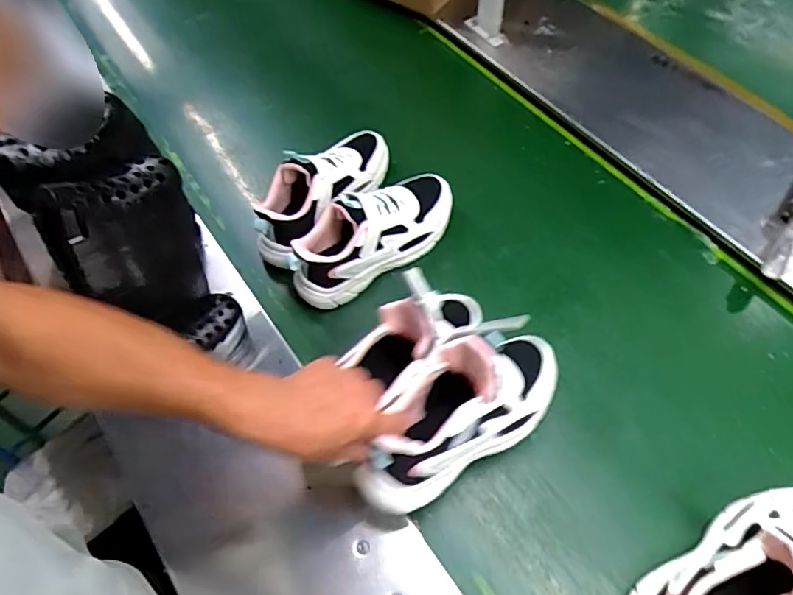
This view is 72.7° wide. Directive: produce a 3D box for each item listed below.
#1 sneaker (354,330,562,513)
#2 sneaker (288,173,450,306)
[{"bbox_3d":[0.070,0.108,0.551,0.257,0.124,0.097,-31,62,-15],"label":"sneaker"},{"bbox_3d":[-0.030,-0.095,0.739,0.263,0.106,0.091,-35,63,-17],"label":"sneaker"}]

